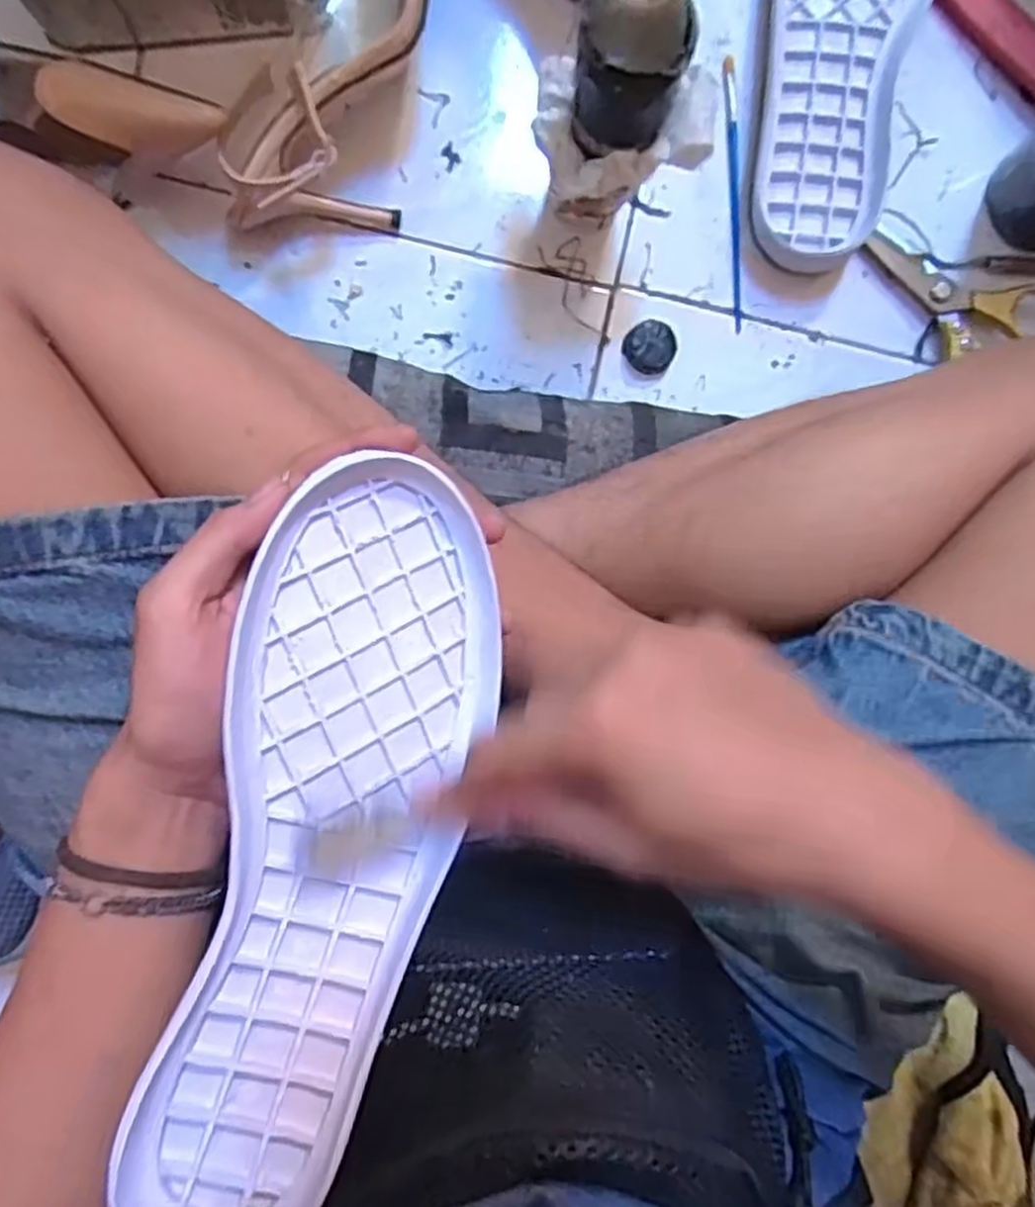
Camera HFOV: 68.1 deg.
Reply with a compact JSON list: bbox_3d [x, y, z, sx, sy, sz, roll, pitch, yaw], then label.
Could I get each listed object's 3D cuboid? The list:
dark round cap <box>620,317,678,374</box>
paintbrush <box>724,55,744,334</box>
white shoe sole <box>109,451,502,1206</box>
[{"bbox_3d":[0.084,-0.161,0.478,0.031,0.014,0.032,-1,96,-5],"label":"dark round cap"},{"bbox_3d":[0.135,-0.253,0.475,0.007,0.004,0.160,-5,96,-5],"label":"paintbrush"},{"bbox_3d":[-0.069,0.081,0.288,0.094,0.032,0.265,15,83,-21],"label":"white shoe sole"}]

